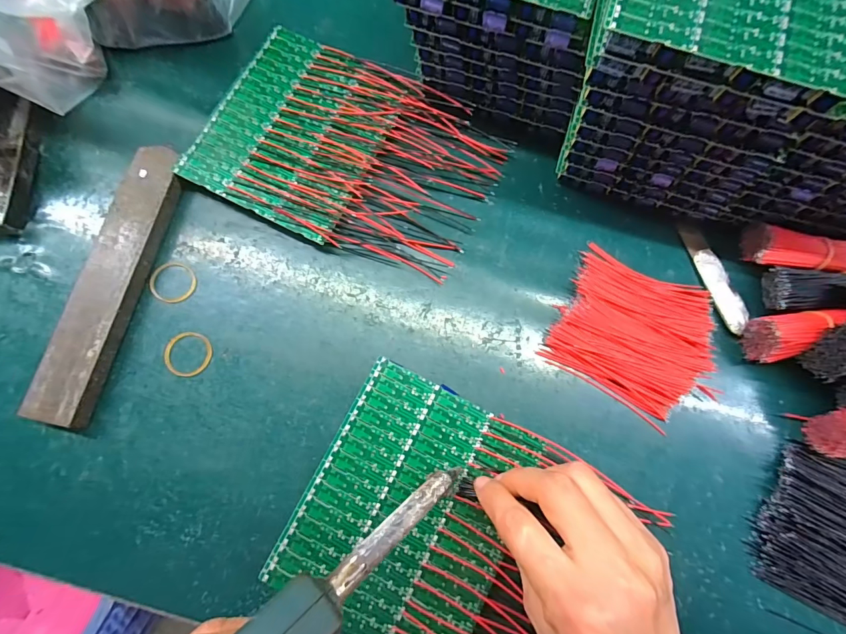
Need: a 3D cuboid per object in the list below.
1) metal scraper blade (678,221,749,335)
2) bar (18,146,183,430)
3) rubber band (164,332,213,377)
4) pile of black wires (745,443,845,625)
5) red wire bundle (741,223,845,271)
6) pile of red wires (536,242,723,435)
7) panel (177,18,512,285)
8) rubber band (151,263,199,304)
[{"bbox_3d":[0.219,-0.032,0.302,0.019,0.008,0.090,-18,79,-4],"label":"metal scraper blade"},{"bbox_3d":[-0.216,-0.027,0.280,0.035,0.018,0.197,14,79,2],"label":"bar"},{"bbox_3d":[-0.164,0.026,0.278,0.032,0.004,0.031,0,79,0],"label":"rubber band"},{"bbox_3d":[0.279,0.142,0.262,0.110,0.009,0.107,21,79,4],"label":"pile of black wires"},{"bbox_3d":[0.295,-0.045,0.293,0.099,0.028,0.032,14,79,2],"label":"red wire bundle"},{"bbox_3d":[0.155,0.010,0.288,0.112,0.008,0.102,32,80,6],"label":"pile of red wires"},{"bbox_3d":[-0.053,-0.123,0.308,0.210,0.018,0.147,26,80,5],"label":"panel"},{"bbox_3d":[-0.181,-0.025,0.291,0.032,0.004,0.030,0,79,0],"label":"rubber band"}]

